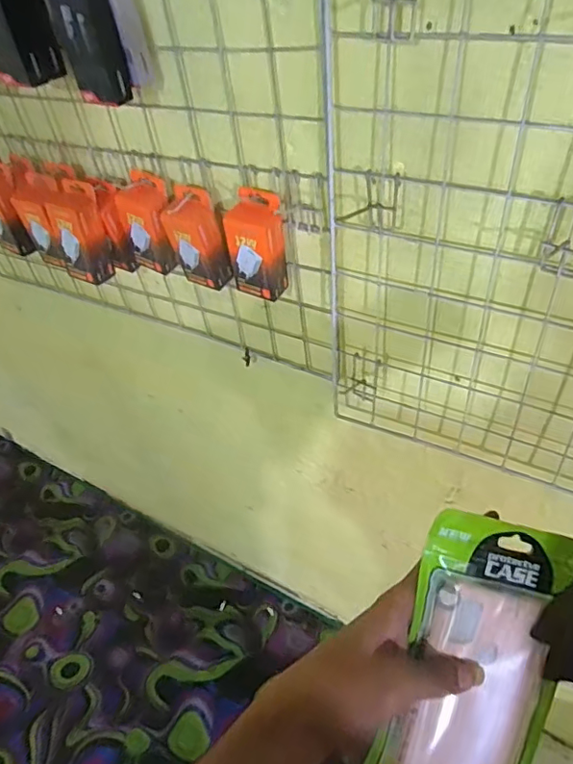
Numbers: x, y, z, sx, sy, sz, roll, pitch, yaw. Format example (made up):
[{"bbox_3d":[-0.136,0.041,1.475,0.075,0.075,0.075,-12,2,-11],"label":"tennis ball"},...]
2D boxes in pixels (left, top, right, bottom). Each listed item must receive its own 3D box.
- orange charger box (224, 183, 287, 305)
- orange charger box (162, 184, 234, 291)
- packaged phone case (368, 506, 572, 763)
[{"bbox_3d":[-0.032,-0.158,0.634,0.065,0.116,0.050,14,49,18],"label":"orange charger box"},{"bbox_3d":[-0.109,-0.174,0.672,0.073,0.115,0.047,23,52,24],"label":"orange charger box"},{"bbox_3d":[0.117,0.188,0.335,0.107,0.008,0.204,16,91,-7],"label":"packaged phone case"}]

